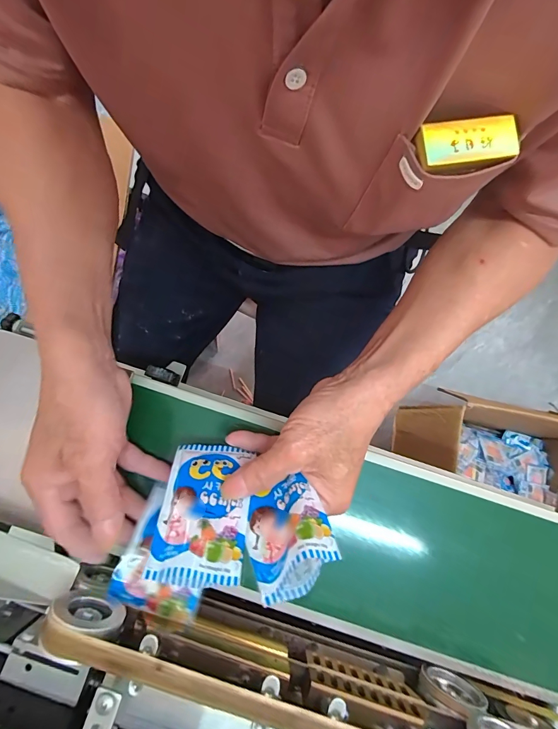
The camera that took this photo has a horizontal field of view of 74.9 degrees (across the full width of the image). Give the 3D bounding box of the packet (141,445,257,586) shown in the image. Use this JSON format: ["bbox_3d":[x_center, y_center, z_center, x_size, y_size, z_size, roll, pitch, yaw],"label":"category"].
[{"bbox_3d":[-0.054,0.100,0.263,0.061,0.010,0.101,4,42,-1],"label":"packet"}]

